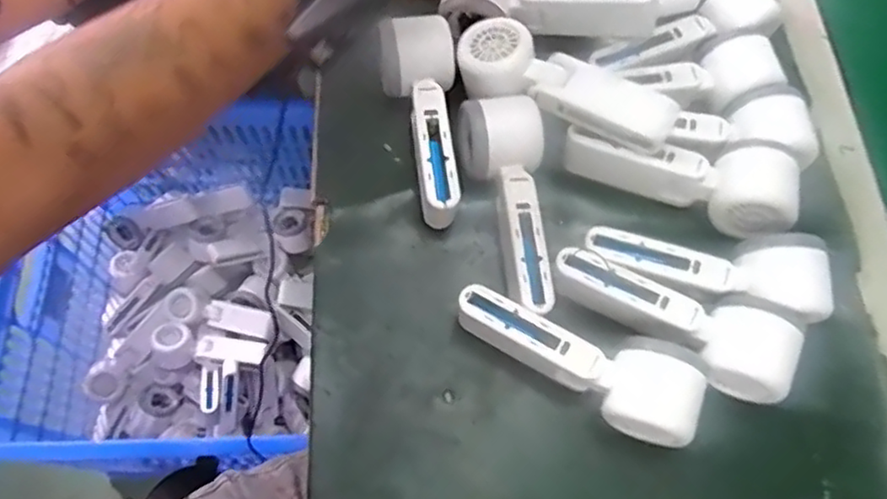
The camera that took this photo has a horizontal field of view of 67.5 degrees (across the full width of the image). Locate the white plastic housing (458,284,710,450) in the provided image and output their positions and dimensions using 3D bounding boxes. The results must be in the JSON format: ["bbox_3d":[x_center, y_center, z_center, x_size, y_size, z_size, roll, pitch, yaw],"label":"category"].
[{"bbox_3d":[0.089,0.068,0.438,0.169,0.053,0.063,27,68,8],"label":"white plastic housing"}]

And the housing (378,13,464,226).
[{"bbox_3d":[-0.018,-0.096,0.504,0.057,0.053,0.169,-2,67,-4],"label":"housing"}]

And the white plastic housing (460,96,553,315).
[{"bbox_3d":[0.043,-0.030,0.481,0.062,0.050,0.158,2,67,-2],"label":"white plastic housing"}]

